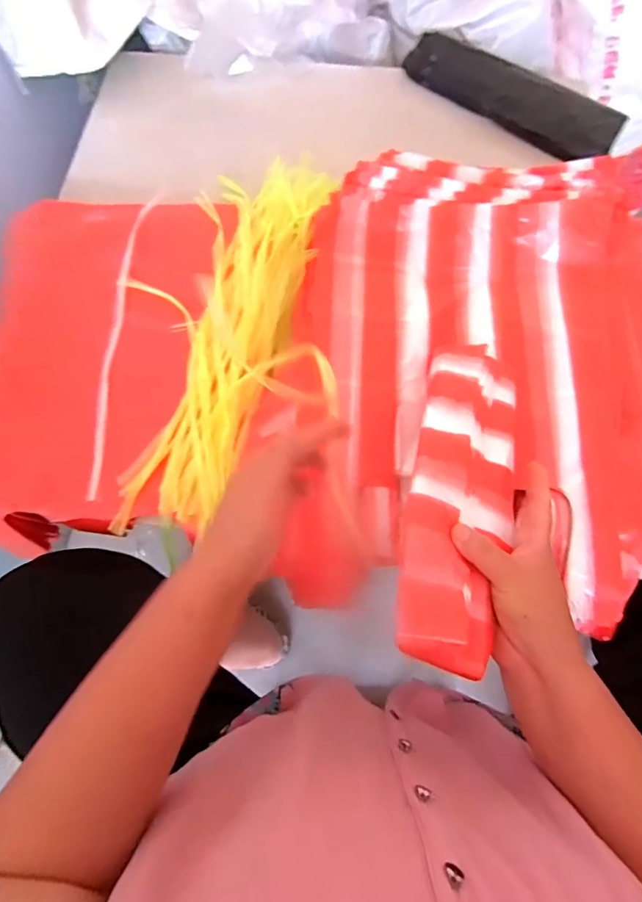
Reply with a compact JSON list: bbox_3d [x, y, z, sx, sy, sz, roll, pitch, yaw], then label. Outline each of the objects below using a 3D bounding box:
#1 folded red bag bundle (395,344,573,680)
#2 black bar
[{"bbox_3d":[0.123,0.023,0.395,0.091,0.041,0.308,18,57,5],"label":"folded red bag bundle"},{"bbox_3d":[0.292,-0.549,0.712,0.346,0.048,0.070,32,74,12],"label":"black bar"}]

